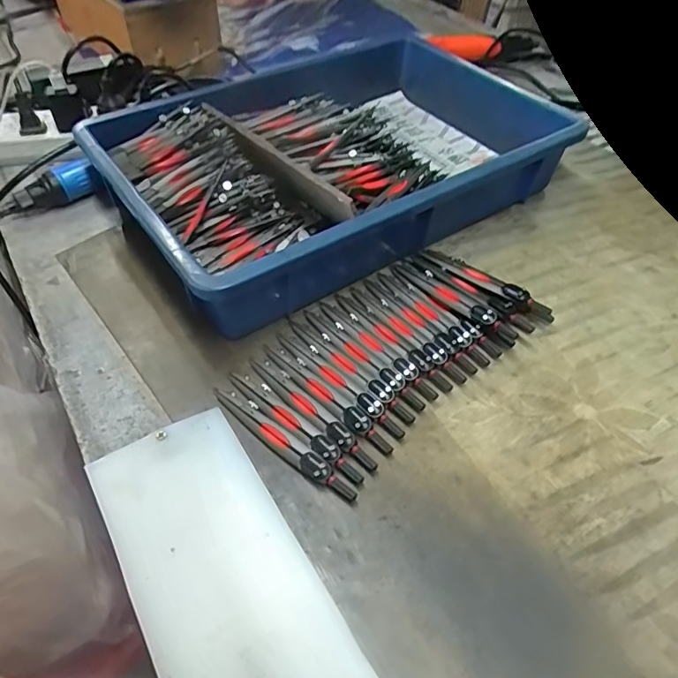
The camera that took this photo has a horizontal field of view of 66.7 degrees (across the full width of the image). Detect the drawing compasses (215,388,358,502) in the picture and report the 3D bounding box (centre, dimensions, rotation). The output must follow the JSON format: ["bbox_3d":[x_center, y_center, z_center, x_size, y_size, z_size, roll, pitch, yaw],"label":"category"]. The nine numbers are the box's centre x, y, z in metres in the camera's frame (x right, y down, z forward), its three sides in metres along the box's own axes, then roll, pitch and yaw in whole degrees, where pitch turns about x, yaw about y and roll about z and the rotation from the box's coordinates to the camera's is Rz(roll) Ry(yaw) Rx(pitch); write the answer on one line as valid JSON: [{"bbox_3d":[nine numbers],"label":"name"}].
[{"bbox_3d":[-0.040,0.068,0.351,0.125,0.010,0.014,36,56,25],"label":"drawing compasses"}]

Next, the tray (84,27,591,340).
[{"bbox_3d":[-0.006,-0.191,0.532,0.426,0.077,0.295,-27,56,-24],"label":"tray"}]

